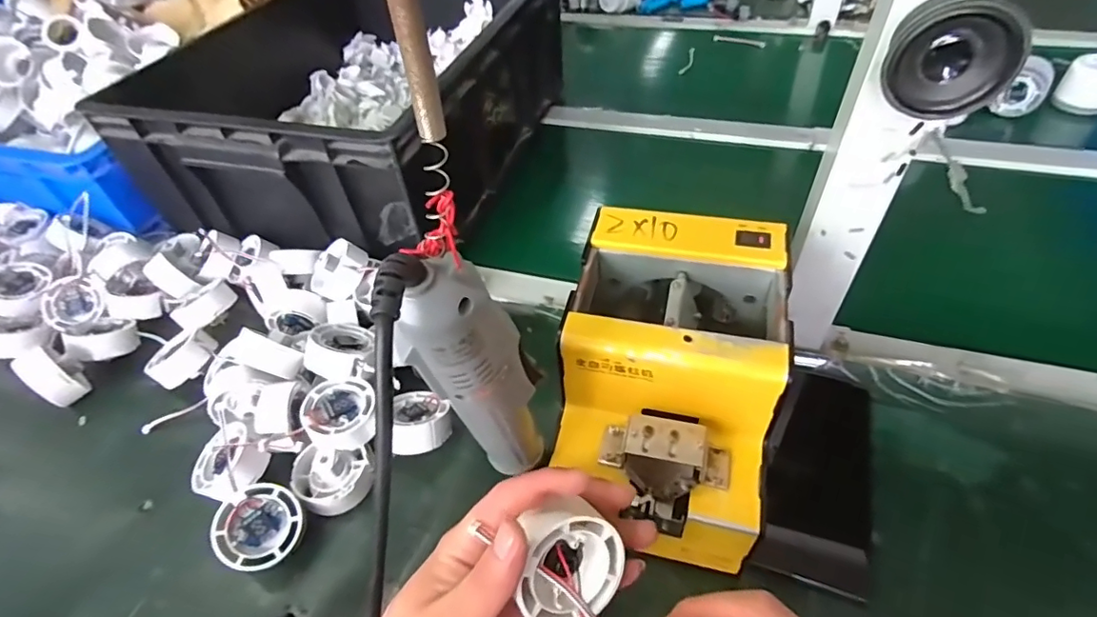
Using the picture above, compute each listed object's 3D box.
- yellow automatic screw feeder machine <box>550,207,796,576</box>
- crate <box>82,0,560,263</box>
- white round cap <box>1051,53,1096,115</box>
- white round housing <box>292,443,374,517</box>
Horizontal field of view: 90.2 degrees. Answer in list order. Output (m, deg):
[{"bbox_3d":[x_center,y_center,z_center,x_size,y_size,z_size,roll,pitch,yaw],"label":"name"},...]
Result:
[{"bbox_3d":[0.077,0.050,0.358,0.122,0.140,0.177,8,49,13],"label":"yellow automatic screw feeder machine"},{"bbox_3d":[-0.227,-0.265,0.678,0.378,0.170,0.461,11,50,15],"label":"crate"},{"bbox_3d":[0.674,-0.279,0.679,0.058,0.058,0.057,31,58,29],"label":"white round cap"},{"bbox_3d":[-0.161,0.126,0.402,0.050,0.028,0.050,-1,55,1],"label":"white round housing"}]

